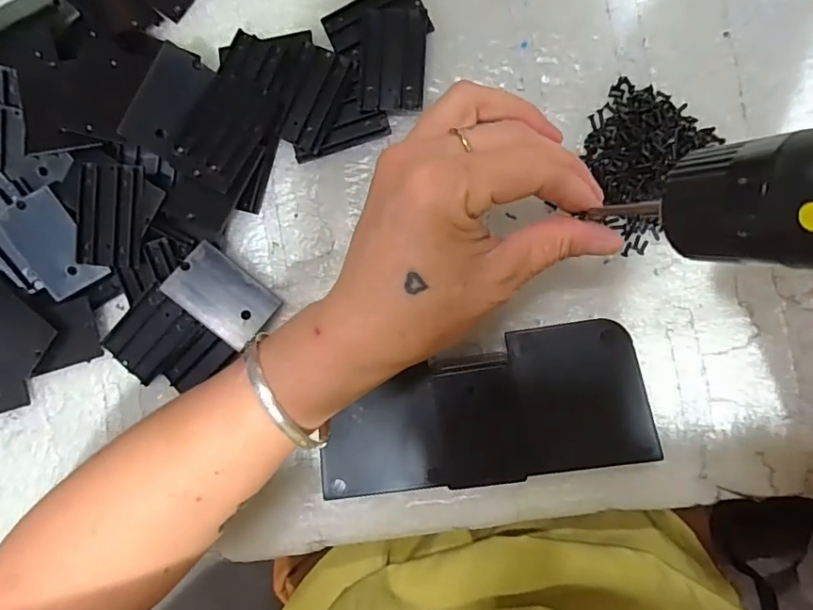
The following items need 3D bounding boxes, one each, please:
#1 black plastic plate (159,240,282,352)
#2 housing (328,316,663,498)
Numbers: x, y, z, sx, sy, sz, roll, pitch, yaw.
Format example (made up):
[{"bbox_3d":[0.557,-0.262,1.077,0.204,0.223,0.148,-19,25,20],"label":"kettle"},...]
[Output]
[{"bbox_3d":[-0.100,-0.005,0.286,0.055,0.004,0.036,38,73,-3],"label":"black plastic plate"},{"bbox_3d":[0.036,0.053,0.263,0.158,0.027,0.068,-10,82,3],"label":"housing"}]

